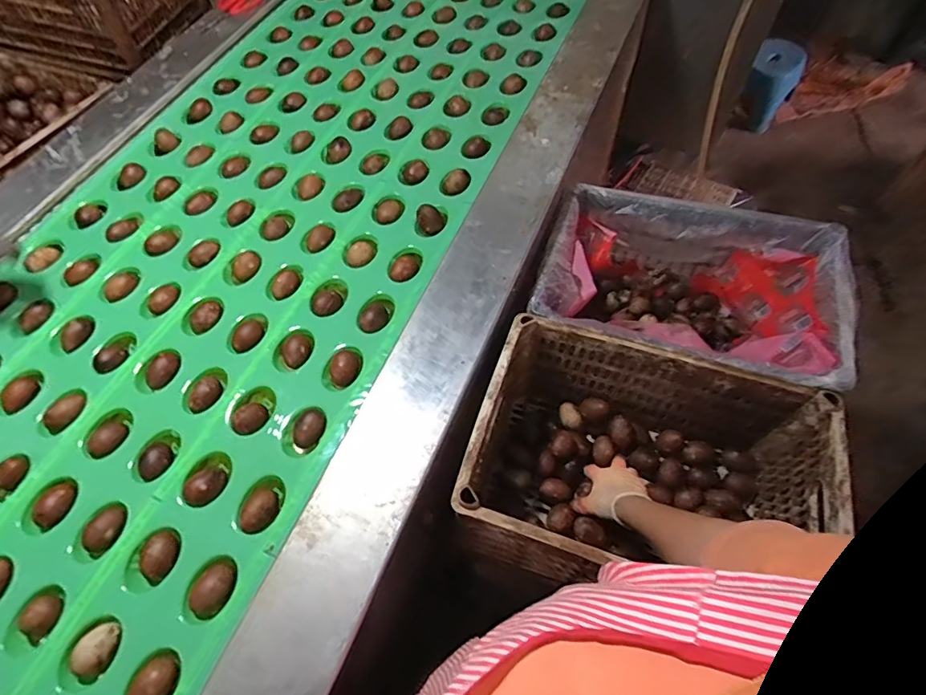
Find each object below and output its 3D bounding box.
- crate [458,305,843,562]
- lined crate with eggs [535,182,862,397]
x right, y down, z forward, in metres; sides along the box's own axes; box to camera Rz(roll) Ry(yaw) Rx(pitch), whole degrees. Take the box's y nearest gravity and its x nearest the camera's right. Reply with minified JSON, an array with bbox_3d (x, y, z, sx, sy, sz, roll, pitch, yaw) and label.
[{"bbox_3d":[0.233,0.171,0.705,0.417,0.223,0.295,16,61,10],"label":"crate"},{"bbox_3d":[0.357,-0.074,0.839,0.442,0.217,0.295,16,60,14],"label":"lined crate with eggs"}]

